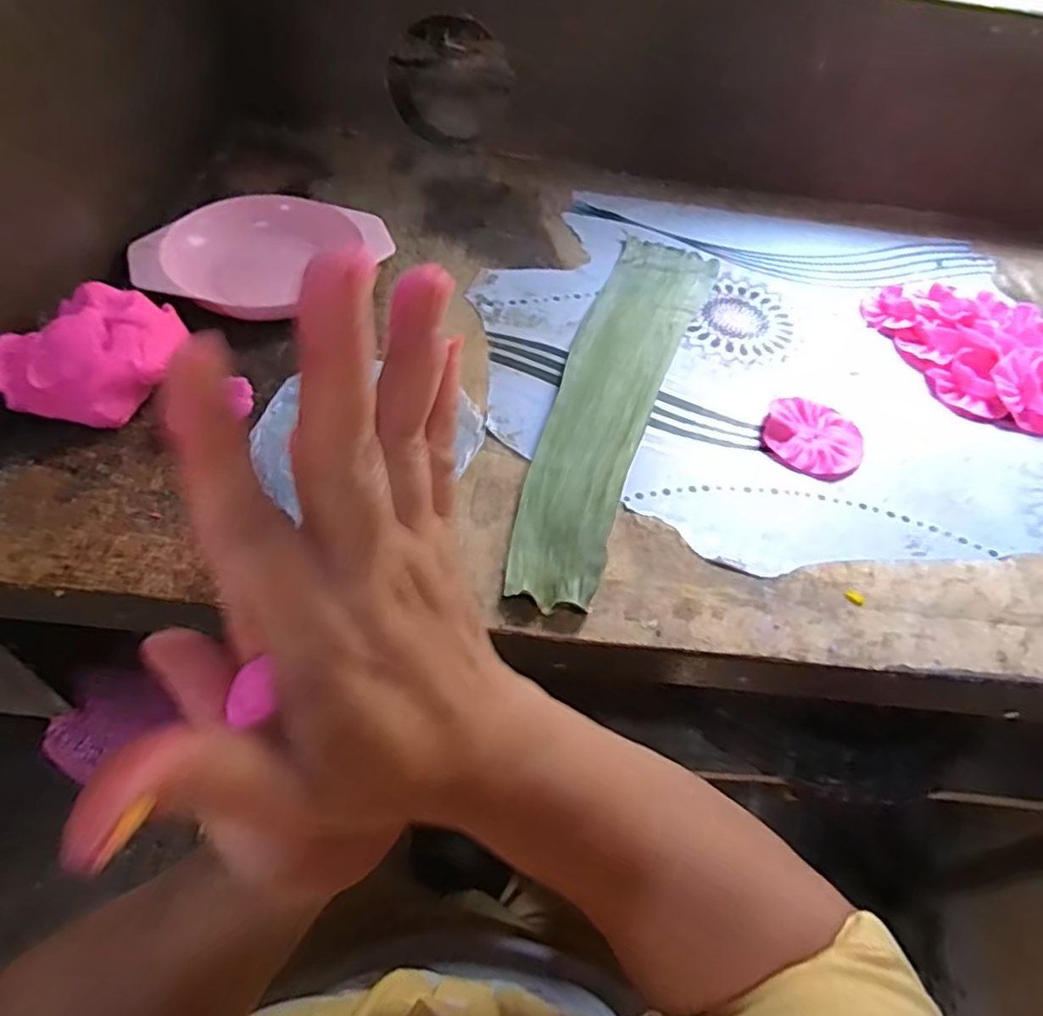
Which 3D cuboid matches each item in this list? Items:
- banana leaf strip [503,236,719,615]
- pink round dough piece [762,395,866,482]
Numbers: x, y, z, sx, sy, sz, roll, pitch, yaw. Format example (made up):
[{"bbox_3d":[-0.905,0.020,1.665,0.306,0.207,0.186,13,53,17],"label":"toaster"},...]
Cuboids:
[{"bbox_3d":[0.068,-0.094,0.497,0.080,0.011,0.396,18,52,11],"label":"banana leaf strip"},{"bbox_3d":[0.210,-0.051,0.484,0.069,0.011,0.069,23,53,12],"label":"pink round dough piece"}]

